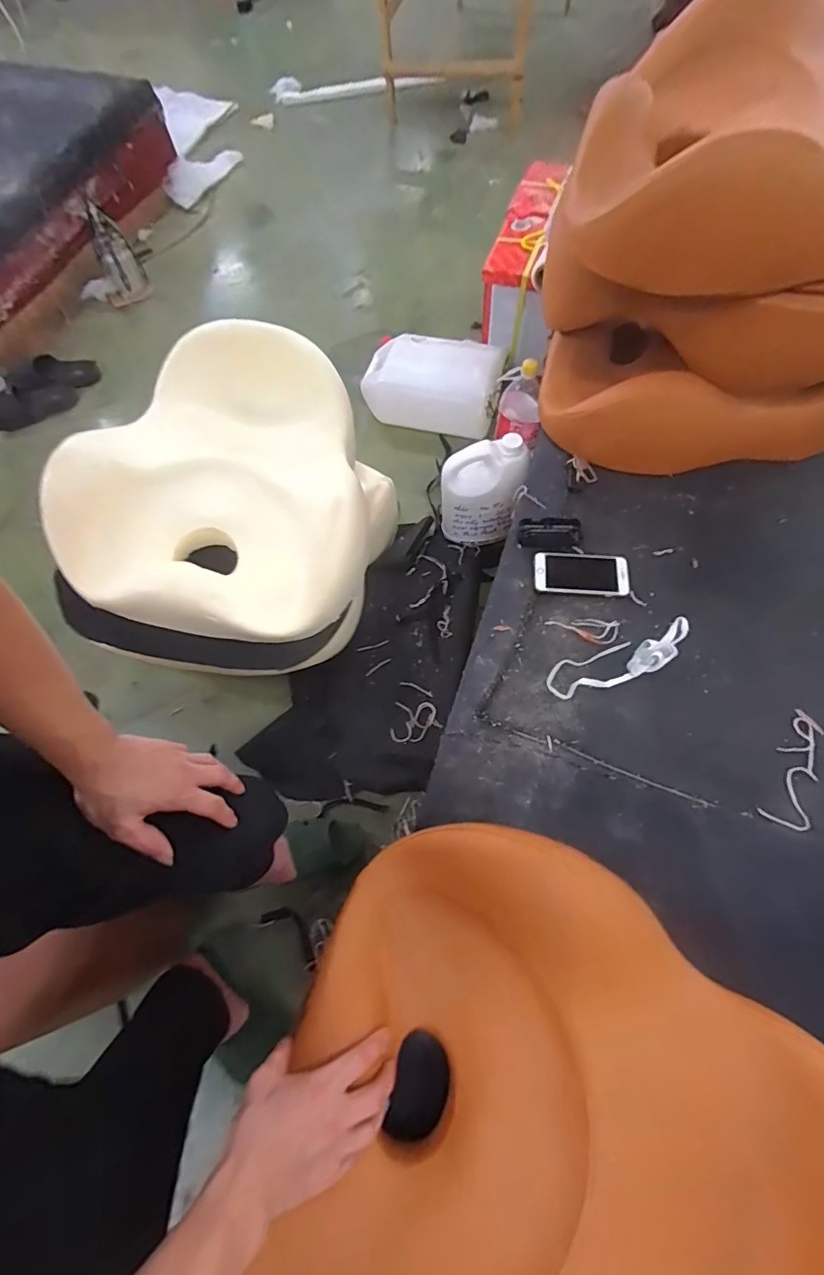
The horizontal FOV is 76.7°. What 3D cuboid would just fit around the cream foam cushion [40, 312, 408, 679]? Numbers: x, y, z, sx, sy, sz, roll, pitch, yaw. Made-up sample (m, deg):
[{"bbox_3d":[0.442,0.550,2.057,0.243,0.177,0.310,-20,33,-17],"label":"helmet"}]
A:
[{"bbox_3d":[-0.357,-0.267,1.016,0.596,0.198,0.657,7,68,6],"label":"cream foam cushion"}]

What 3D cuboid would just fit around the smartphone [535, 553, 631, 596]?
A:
[{"bbox_3d":[0.289,-0.109,0.892,0.157,0.004,0.076,2,66,5],"label":"smartphone"}]

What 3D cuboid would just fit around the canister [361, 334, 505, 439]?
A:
[{"bbox_3d":[0.064,-0.708,1.443,0.352,0.146,0.245,11,67,9],"label":"canister"}]

